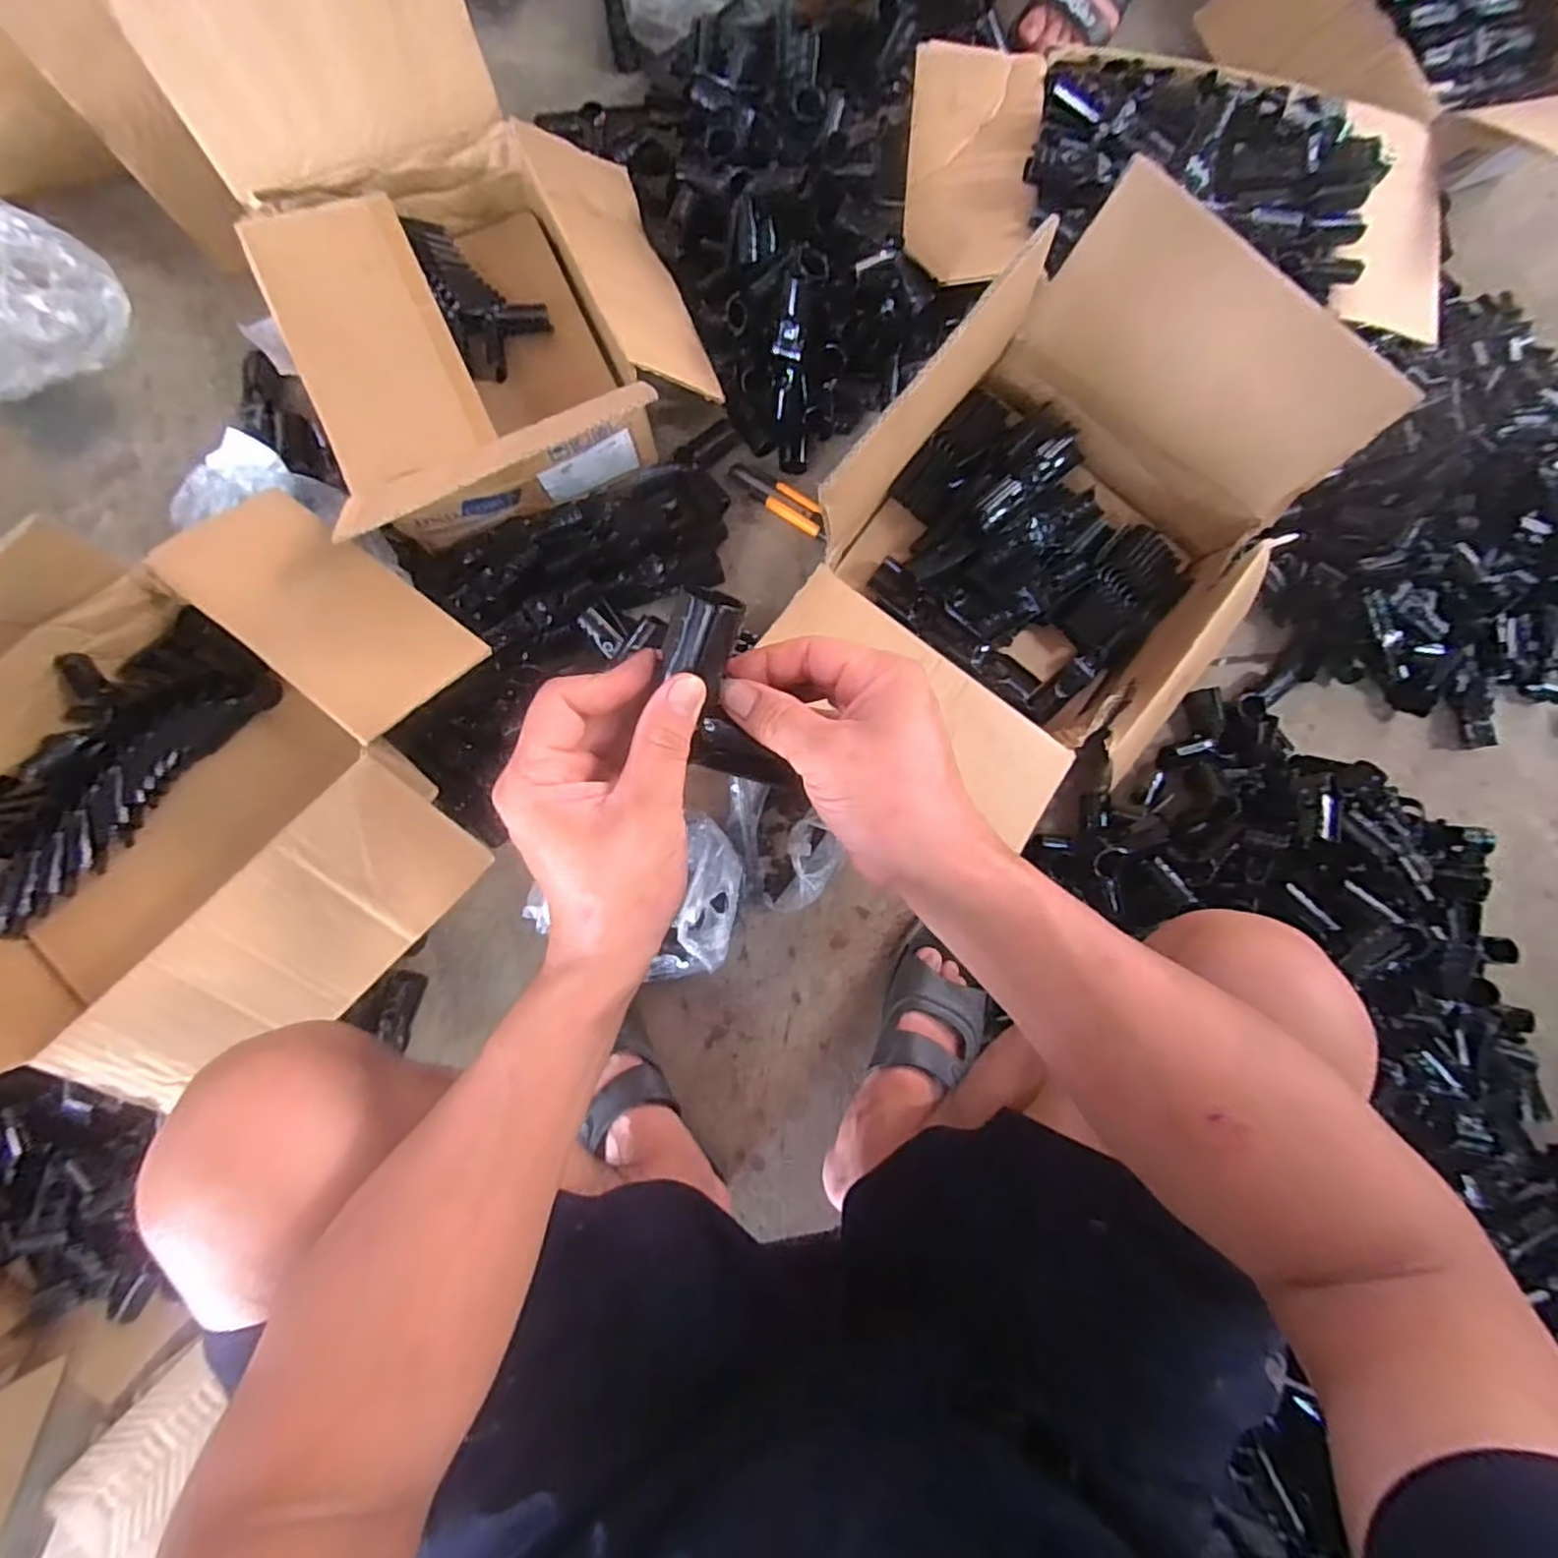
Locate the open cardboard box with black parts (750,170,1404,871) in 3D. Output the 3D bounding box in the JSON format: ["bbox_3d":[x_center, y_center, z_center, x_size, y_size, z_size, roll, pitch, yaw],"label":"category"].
[{"bbox_3d":[0.268,-0.198,0.632,0.372,0.240,0.448,40,83,1],"label":"open cardboard box with black parts"}]

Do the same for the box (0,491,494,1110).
[{"bbox_3d":[-0.469,0.021,0.540,0.370,0.234,0.471,45,83,2],"label":"box"}]

